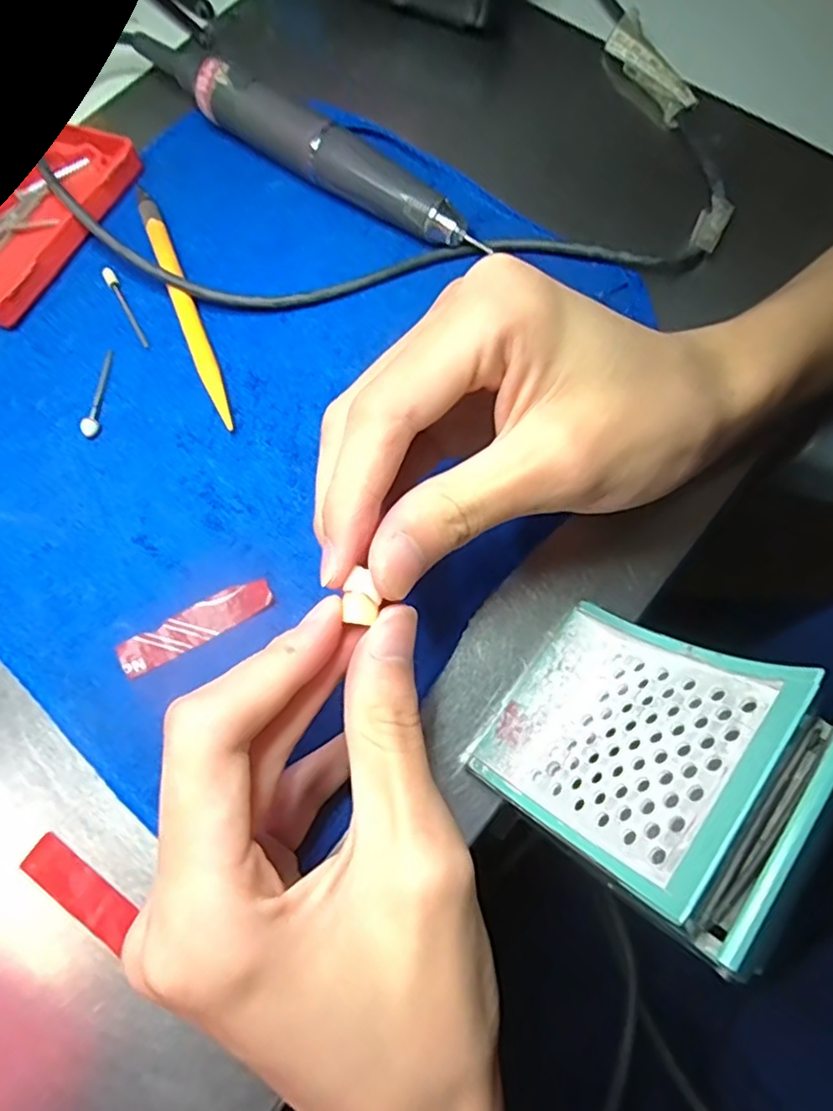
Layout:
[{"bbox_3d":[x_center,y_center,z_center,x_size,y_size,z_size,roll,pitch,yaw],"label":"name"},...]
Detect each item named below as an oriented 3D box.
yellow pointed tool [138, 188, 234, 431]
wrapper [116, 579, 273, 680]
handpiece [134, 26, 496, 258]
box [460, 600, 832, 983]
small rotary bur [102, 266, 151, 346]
[{"bbox_3d":[-0.102,-0.111,0.278,0.009,0.007,0.133,-22,74,-6],"label":"yellow pointed tool"},{"bbox_3d":[-0.082,0.025,0.236,0.058,0.004,0.015,-28,75,-8],"label":"wrapper"},{"bbox_3d":[-0.056,-0.190,0.294,0.189,0.029,0.019,35,76,10],"label":"handpiece"},{"bbox_3d":[0.069,0.060,0.195,0.073,0.032,0.095,-51,36,-13],"label":"box"},{"bbox_3d":[-0.128,-0.110,0.280,0.005,0.004,0.046,-31,75,-9],"label":"small rotary bur"}]

